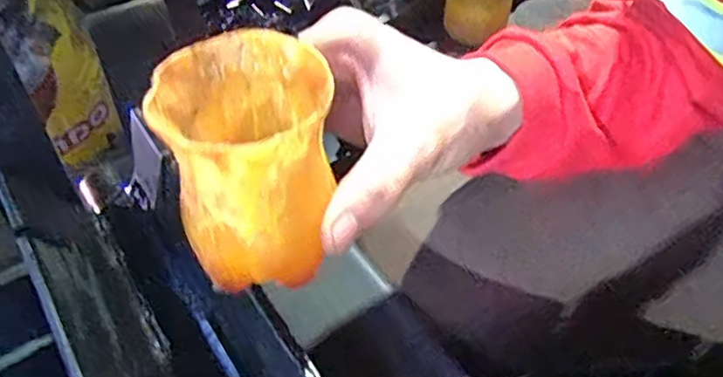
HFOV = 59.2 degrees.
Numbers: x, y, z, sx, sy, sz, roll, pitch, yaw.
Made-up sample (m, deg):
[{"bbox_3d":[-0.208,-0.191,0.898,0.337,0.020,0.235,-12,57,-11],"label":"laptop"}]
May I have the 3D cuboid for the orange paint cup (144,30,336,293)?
[{"bbox_3d":[-0.039,-0.010,0.227,0.055,0.070,0.060,1,46,-1],"label":"orange paint cup"}]

